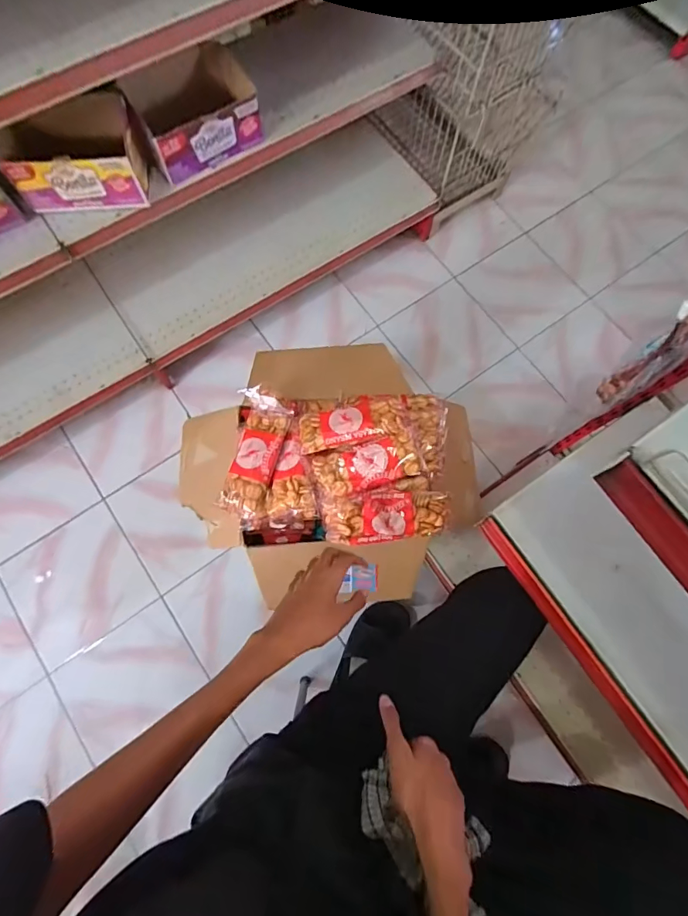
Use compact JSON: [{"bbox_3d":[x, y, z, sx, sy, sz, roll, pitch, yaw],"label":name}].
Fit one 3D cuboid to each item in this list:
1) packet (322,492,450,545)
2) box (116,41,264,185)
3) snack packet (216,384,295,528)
[{"bbox_3d":[0.067,0.099,0.726,0.202,0.036,0.086,-2,116,4],"label":"packet"},{"bbox_3d":[-0.279,-0.650,0.808,0.217,0.133,0.143,-33,77,-10],"label":"box"},{"bbox_3d":[-0.154,-0.002,0.766,0.087,0.039,0.231,11,74,2],"label":"snack packet"}]

